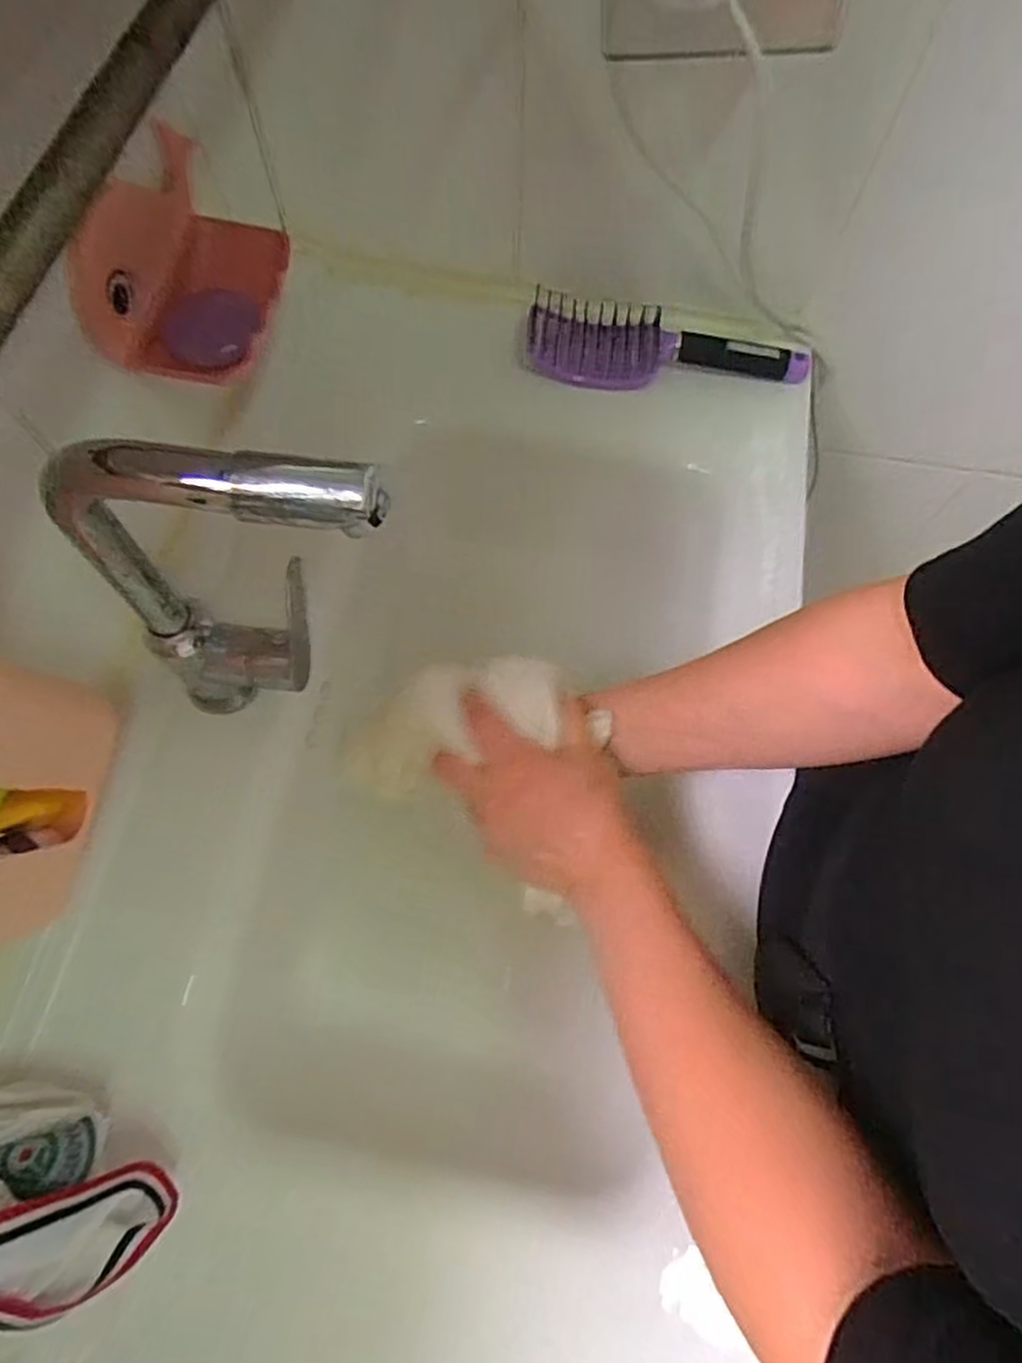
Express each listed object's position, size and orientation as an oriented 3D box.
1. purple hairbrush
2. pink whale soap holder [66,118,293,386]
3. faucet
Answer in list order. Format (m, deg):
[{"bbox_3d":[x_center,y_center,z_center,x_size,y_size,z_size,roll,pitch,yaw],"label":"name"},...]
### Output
[{"bbox_3d":[0.133,-0.286,0.613,0.241,0.040,0.077,4,68,1],"label":"purple hairbrush"},{"bbox_3d":[-0.198,-0.257,0.438,0.083,0.073,0.143,10,68,3],"label":"pink whale soap holder"},{"bbox_3d":[-0.135,-0.045,0.387,0.169,0.254,0.052,2,68,0],"label":"faucet"}]

